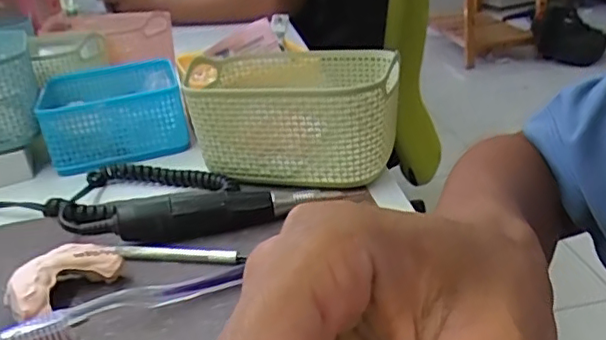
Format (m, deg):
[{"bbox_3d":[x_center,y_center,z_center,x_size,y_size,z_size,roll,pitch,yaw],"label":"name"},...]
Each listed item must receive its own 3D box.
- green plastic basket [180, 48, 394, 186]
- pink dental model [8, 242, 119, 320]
[{"bbox_3d":[-0.007,-0.048,0.495,0.164,0.081,0.127,1,26,18],"label":"green plastic basket"},{"bbox_3d":[-0.143,0.064,0.350,0.033,0.024,0.067,10,30,33],"label":"pink dental model"}]

